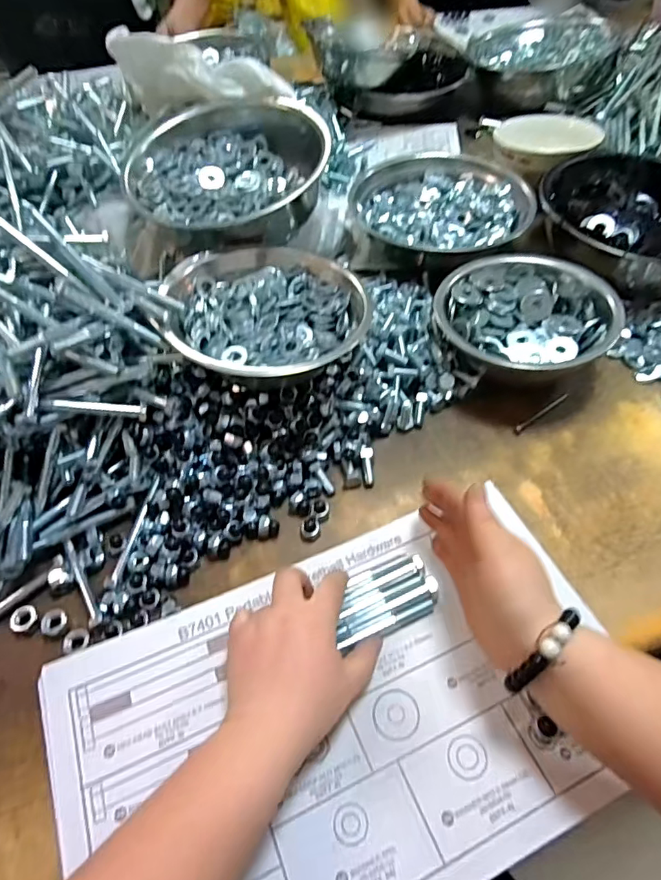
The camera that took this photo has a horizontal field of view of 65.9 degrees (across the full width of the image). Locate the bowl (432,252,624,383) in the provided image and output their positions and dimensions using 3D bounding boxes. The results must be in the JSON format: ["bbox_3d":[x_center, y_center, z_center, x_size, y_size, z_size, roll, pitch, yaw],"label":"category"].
[{"bbox_3d":[0.189,-0.127,0.527,0.168,0.061,0.156,-1,55,1],"label":"bowl"}]

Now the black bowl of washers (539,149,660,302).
[{"bbox_3d":[0.369,-0.263,0.615,0.222,0.058,0.227,-1,55,1],"label":"black bowl of washers"}]

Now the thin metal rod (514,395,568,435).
[{"bbox_3d":[0.209,-0.028,0.509,0.074,0.006,0.009,-33,60,-20],"label":"thin metal rod"}]

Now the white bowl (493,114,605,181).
[{"bbox_3d":[0.293,-0.406,0.707,0.128,0.043,0.128,-1,55,1],"label":"white bowl"}]

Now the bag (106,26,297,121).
[{"bbox_3d":[-0.152,-0.420,0.608,0.233,0.083,0.042,22,58,16],"label":"bag"}]

